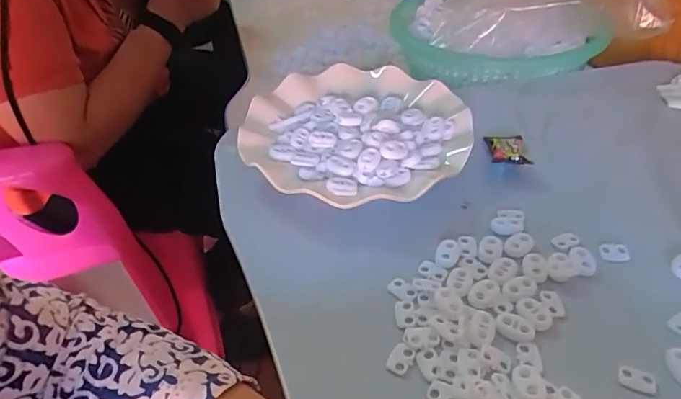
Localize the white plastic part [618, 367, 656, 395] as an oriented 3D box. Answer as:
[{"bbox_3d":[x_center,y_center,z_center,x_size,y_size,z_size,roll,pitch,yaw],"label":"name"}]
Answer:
[{"bbox_3d":[0.158,0.096,0.272,0.018,0.004,0.010,14,43,18],"label":"white plastic part"}]

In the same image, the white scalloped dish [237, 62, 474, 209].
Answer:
[{"bbox_3d":[0.012,-0.057,0.424,0.178,0.031,0.185,-1,40,1],"label":"white scalloped dish"}]

